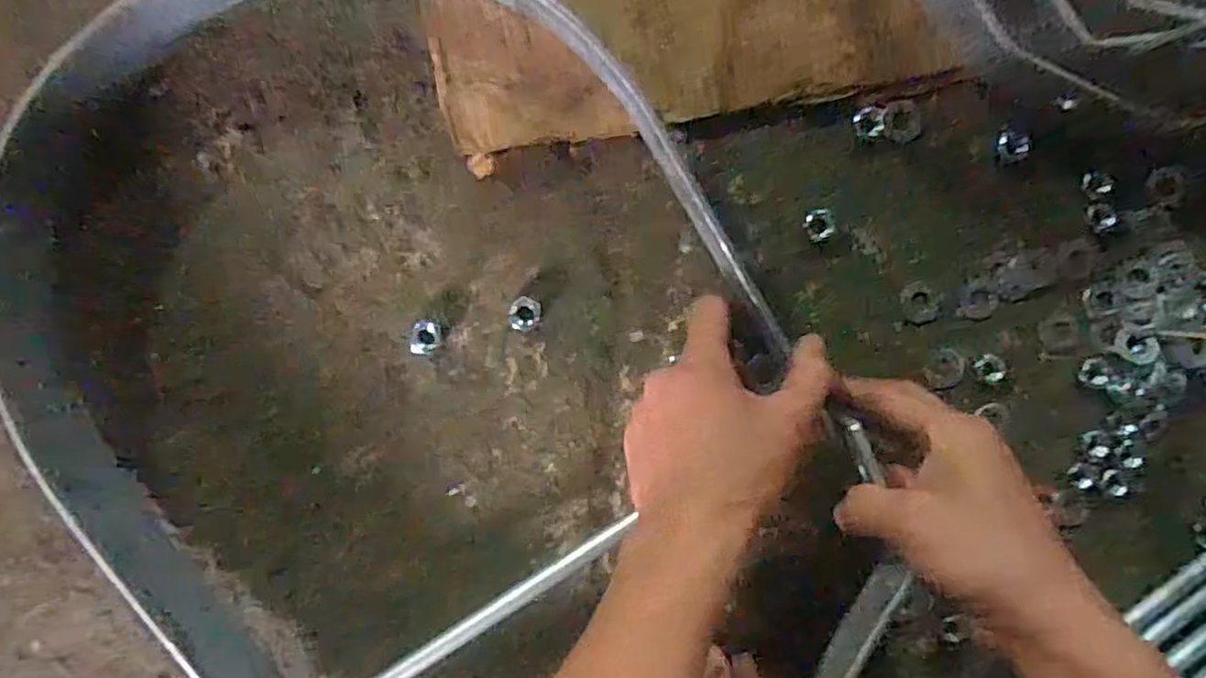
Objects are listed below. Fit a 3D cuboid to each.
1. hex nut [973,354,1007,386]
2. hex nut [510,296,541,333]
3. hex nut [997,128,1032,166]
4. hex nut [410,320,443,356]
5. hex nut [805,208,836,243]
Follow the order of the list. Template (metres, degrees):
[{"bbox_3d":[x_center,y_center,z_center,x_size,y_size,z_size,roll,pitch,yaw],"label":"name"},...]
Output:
[{"bbox_3d":[0.244,0.019,0.440,0.016,0.010,0.017,8,95,-4],"label":"hex nut"},{"bbox_3d":[-0.047,-0.015,0.420,0.019,0.006,0.021,-5,95,-3],"label":"hex nut"},{"bbox_3d":[0.251,-0.118,0.427,0.017,0.007,0.021,-16,96,-2],"label":"hex nut"},{"bbox_3d":[-0.107,-0.001,0.423,0.019,0.010,0.021,-5,95,-3],"label":"hex nut"},{"bbox_3d":[0.133,-0.070,0.427,0.018,0.006,0.019,-23,96,-1],"label":"hex nut"}]

